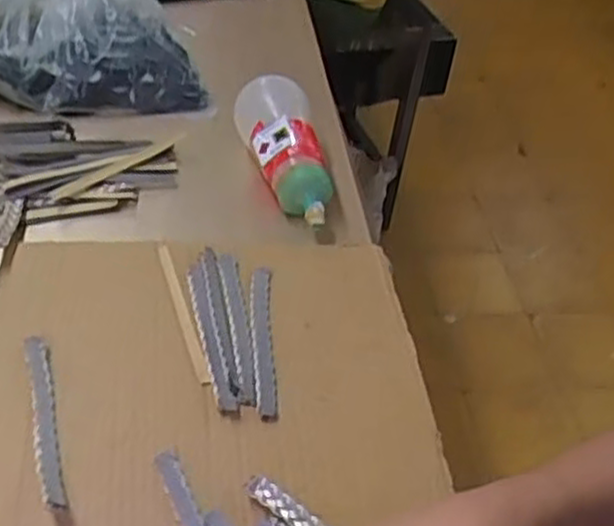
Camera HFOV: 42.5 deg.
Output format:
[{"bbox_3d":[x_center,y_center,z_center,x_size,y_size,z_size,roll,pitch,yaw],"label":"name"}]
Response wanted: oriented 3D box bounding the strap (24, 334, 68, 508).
[{"bbox_3d":[-0.156,0.092,0.468,0.014,0.014,0.131,-8,44,-18],"label":"strap"}]

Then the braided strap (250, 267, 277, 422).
[{"bbox_3d":[-0.031,0.051,0.540,0.015,0.005,0.133,3,42,-7],"label":"braided strap"}]

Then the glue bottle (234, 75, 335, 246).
[{"bbox_3d":[-0.011,-0.093,0.661,0.061,0.047,0.169,-14,61,-17],"label":"glue bottle"}]

